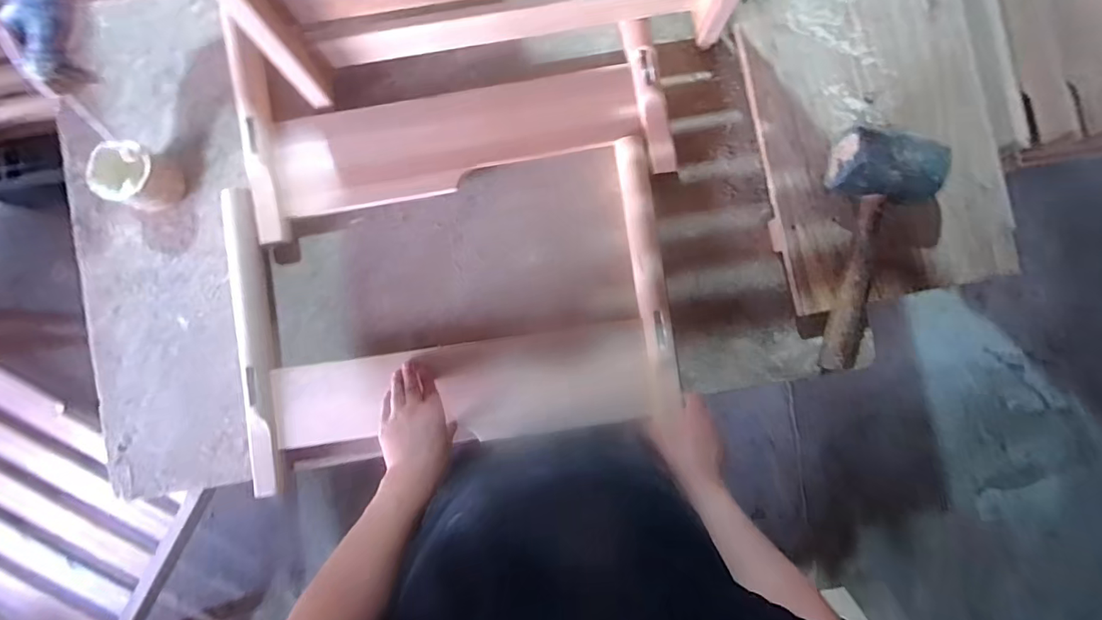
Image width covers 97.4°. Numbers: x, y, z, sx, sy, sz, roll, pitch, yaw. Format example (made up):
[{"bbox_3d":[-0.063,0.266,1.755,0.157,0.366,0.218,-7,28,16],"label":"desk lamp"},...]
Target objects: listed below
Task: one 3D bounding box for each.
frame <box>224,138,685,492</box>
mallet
[{"bbox_3d":[-0.147,0.004,0.757,0.655,0.060,0.436,-6,87,-2],"label":"frame"},{"bbox_3d":[0.460,-0.083,0.698,0.128,0.075,0.332,2,103,-2],"label":"mallet"}]

